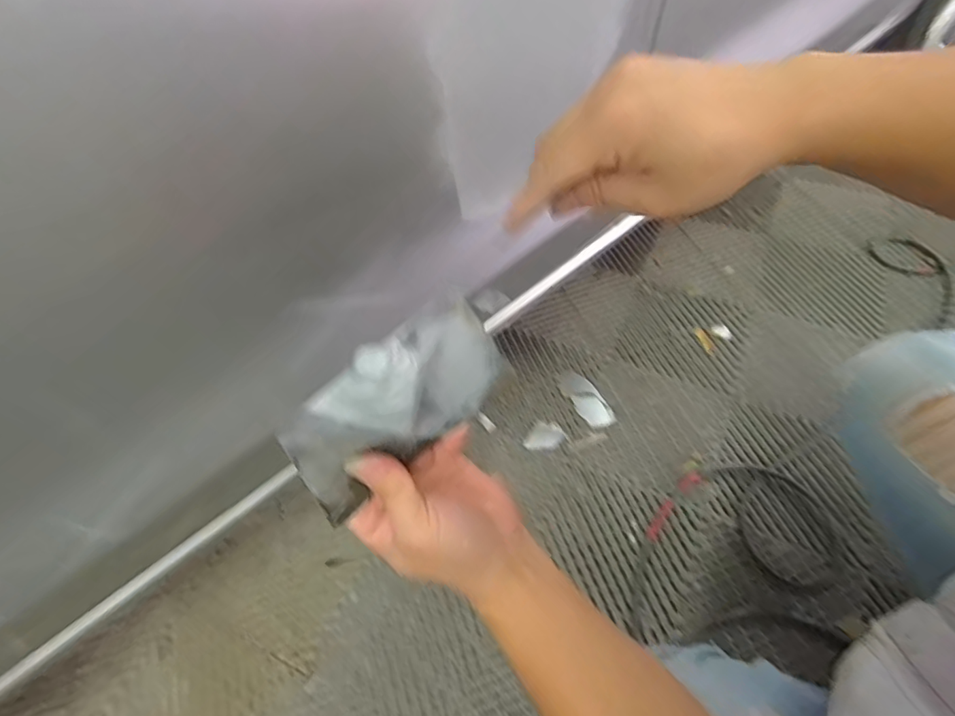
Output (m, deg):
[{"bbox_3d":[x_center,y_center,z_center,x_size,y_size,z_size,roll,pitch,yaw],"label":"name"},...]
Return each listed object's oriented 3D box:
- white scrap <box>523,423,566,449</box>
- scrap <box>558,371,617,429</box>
[{"bbox_3d":[0.105,0.126,0.845,0.060,0.006,0.049,-39,60,-20],"label":"white scrap"},{"bbox_3d":[0.179,0.067,0.879,0.048,0.004,0.117,-27,57,-14],"label":"scrap"}]

